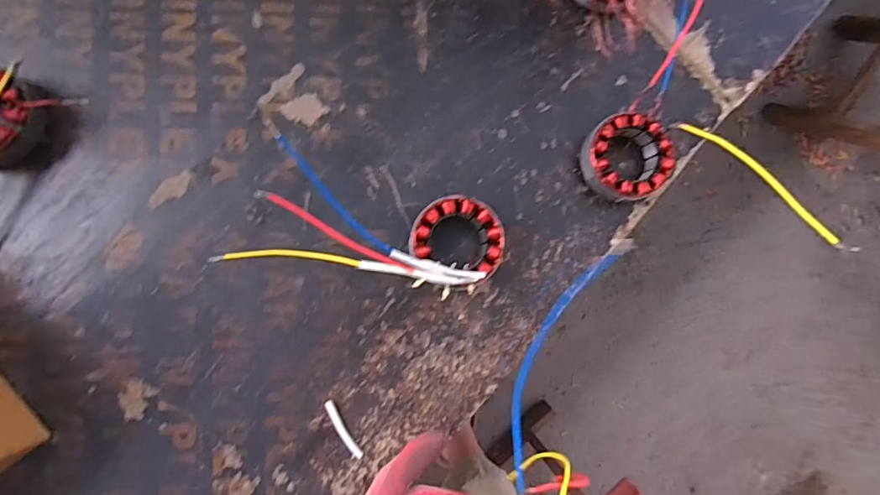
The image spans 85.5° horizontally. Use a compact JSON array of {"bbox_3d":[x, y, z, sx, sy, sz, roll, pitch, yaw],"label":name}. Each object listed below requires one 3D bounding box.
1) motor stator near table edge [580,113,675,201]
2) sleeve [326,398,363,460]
[{"bbox_3d":[0.191,-0.091,0.494,0.084,0.041,0.086,0,86,-7],"label":"motor stator near table edge"},{"bbox_3d":[-0.094,0.176,0.457,0.010,0.004,0.062,-30,90,-8],"label":"sleeve"}]

